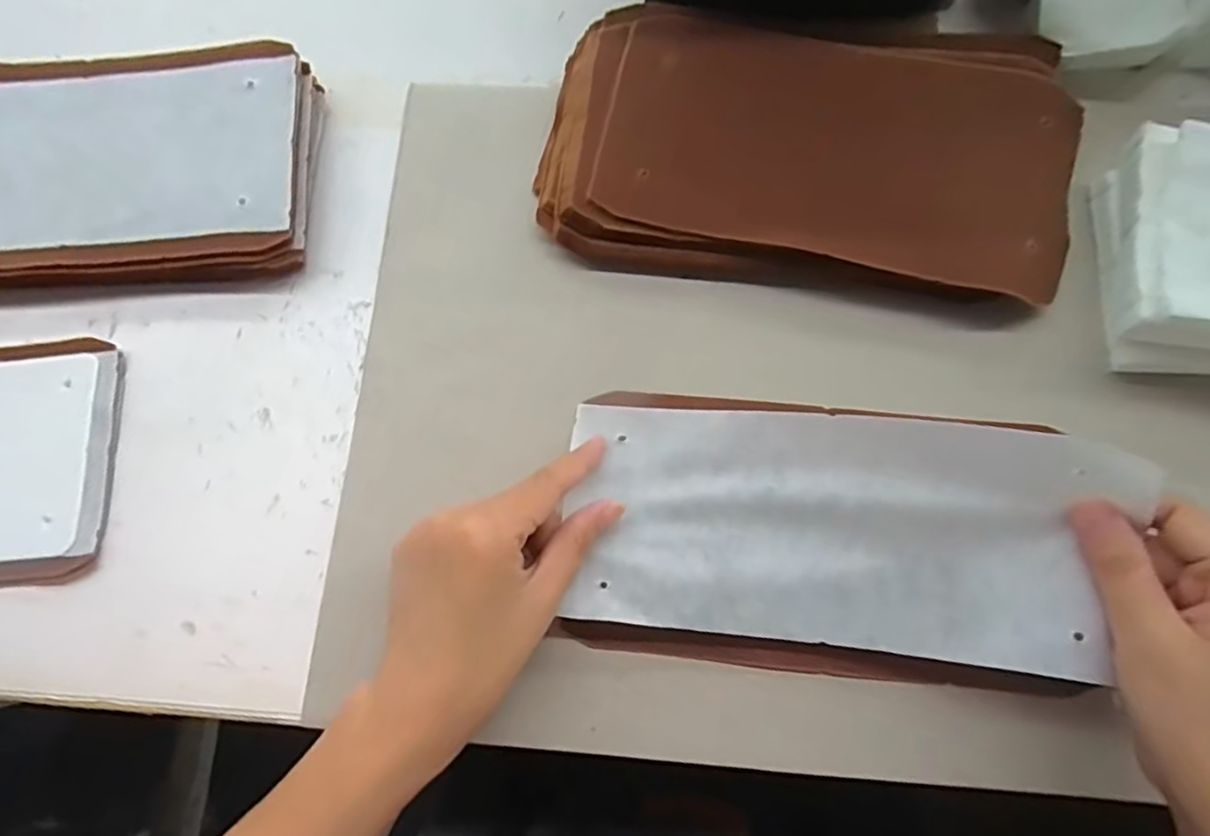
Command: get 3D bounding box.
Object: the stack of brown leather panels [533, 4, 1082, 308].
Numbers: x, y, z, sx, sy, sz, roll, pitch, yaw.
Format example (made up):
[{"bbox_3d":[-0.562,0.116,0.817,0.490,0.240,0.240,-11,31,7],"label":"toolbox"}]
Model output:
[{"bbox_3d":[0.108,-0.156,0.371,0.275,0.030,0.168,7,77,3],"label":"stack of brown leather panels"}]

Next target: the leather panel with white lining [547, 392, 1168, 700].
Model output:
[{"bbox_3d":[0.096,0.051,0.303,0.224,0.062,0.117,8,77,4],"label":"leather panel with white lining"}]

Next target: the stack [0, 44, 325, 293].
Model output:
[{"bbox_3d":[-0.298,-0.144,0.386,0.254,0.027,0.149,0,77,2],"label":"stack"}]

